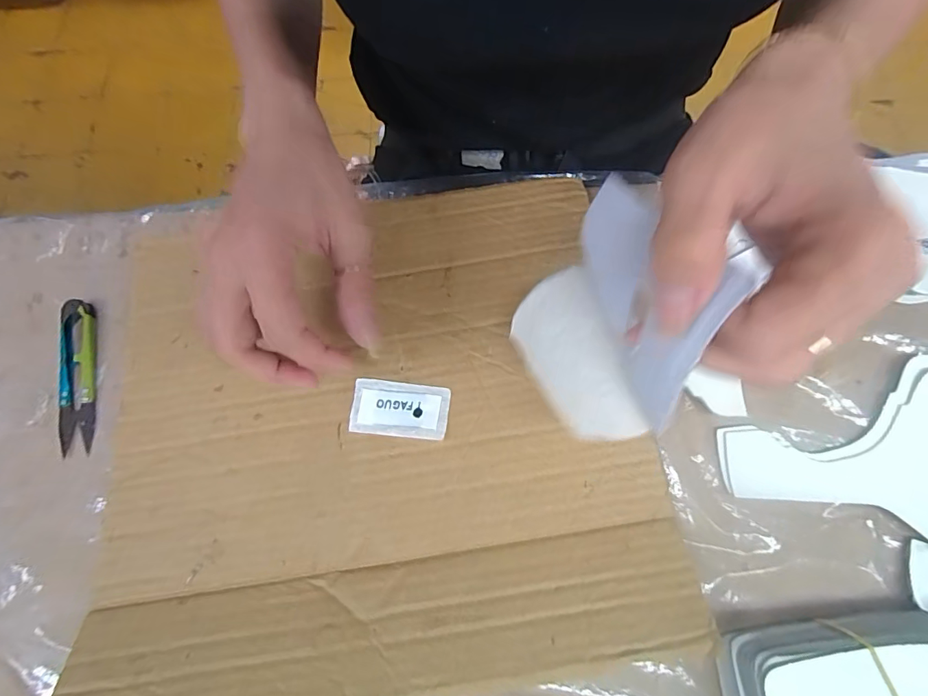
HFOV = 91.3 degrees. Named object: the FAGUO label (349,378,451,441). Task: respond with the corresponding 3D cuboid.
[{"bbox_3d":[-0.037,0.036,0.265,0.055,0.004,0.031,5,73,4],"label":"FAGUO label"}]

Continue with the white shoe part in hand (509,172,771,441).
[{"bbox_3d":[0.062,-0.013,0.196,0.015,0.114,0.091,-7,49,-23],"label":"white shoe part in hand"}]

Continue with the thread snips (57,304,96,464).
[{"bbox_3d":[-0.239,0.015,0.278,0.021,0.006,0.095,-12,73,-1],"label":"thread snips"}]

